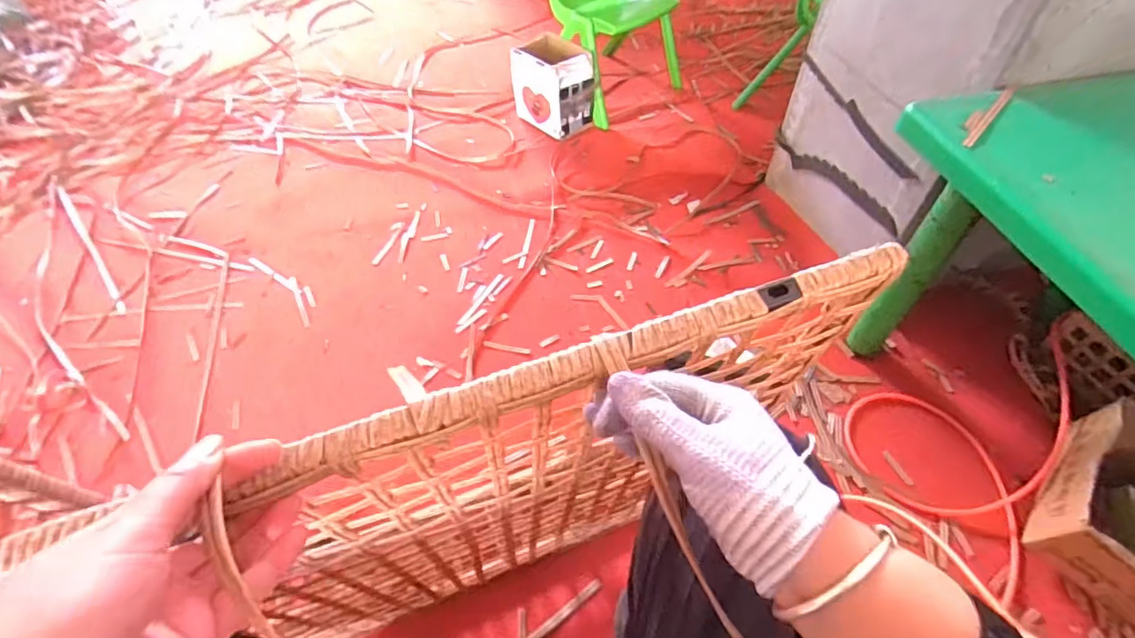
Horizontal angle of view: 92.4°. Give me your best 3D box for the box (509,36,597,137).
[{"bbox_3d":[-0.043,-0.664,1.553,0.144,0.214,0.215,-35,58,-19],"label":"box"}]

